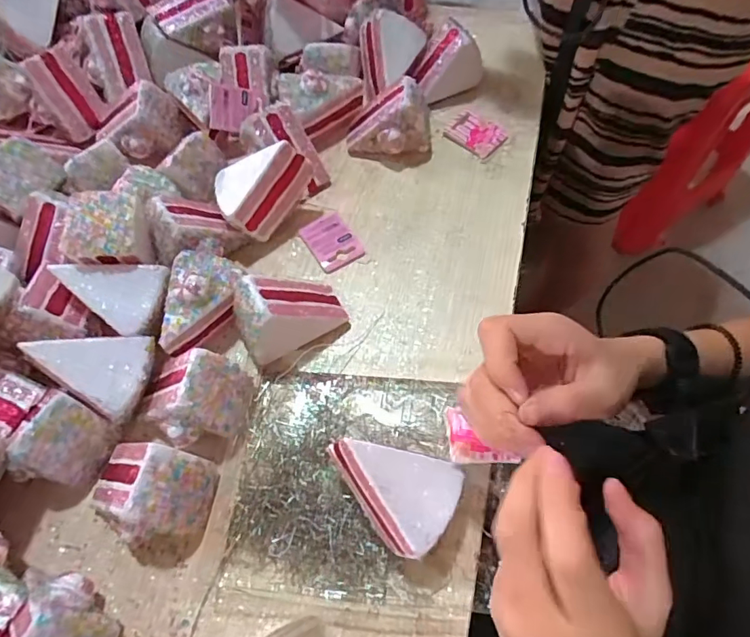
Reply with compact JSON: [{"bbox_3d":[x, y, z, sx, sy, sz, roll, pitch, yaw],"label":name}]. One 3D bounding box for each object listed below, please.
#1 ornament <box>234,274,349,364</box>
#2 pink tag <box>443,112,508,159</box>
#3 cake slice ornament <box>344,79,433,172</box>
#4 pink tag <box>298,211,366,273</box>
[{"bbox_3d":[-0.072,-0.008,0.412,0.090,0.061,0.060,-30,66,-13],"label":"ornament"},{"bbox_3d":[0.111,-0.202,0.541,0.058,0.004,0.043,36,78,14],"label":"pink tag"},{"bbox_3d":[0.014,-0.206,0.512,0.088,0.061,0.074,-5,63,-1],"label":"cake slice ornament"},{"bbox_3d":[-0.043,-0.076,0.482,0.045,0.004,0.061,-28,65,-12],"label":"pink tag"}]

